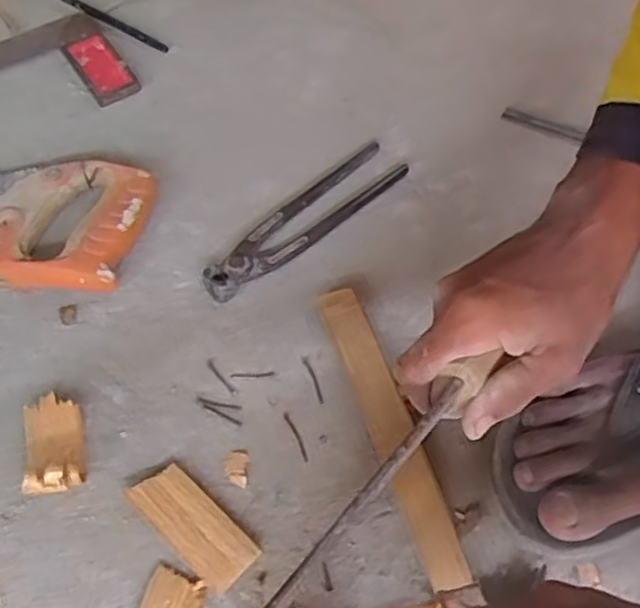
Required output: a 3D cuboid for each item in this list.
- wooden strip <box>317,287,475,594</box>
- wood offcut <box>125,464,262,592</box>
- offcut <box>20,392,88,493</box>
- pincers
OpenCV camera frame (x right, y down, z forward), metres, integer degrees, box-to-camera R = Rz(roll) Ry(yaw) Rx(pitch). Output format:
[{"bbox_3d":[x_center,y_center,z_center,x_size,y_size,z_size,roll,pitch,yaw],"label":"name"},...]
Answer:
[{"bbox_3d":[0.046,0.080,0.441,0.029,0.019,0.203,-16,62,-12],"label":"wooden strip"},{"bbox_3d":[-0.077,0.133,0.411,0.082,0.008,0.034,39,65,18],"label":"wood offcut"},{"bbox_3d":[-0.168,0.087,0.422,0.035,0.027,0.064,-11,61,-9],"label":"offcut"},{"bbox_3d":[-0.011,-0.069,0.528,0.196,0.017,0.044,-39,68,-22],"label":"pincers"}]

